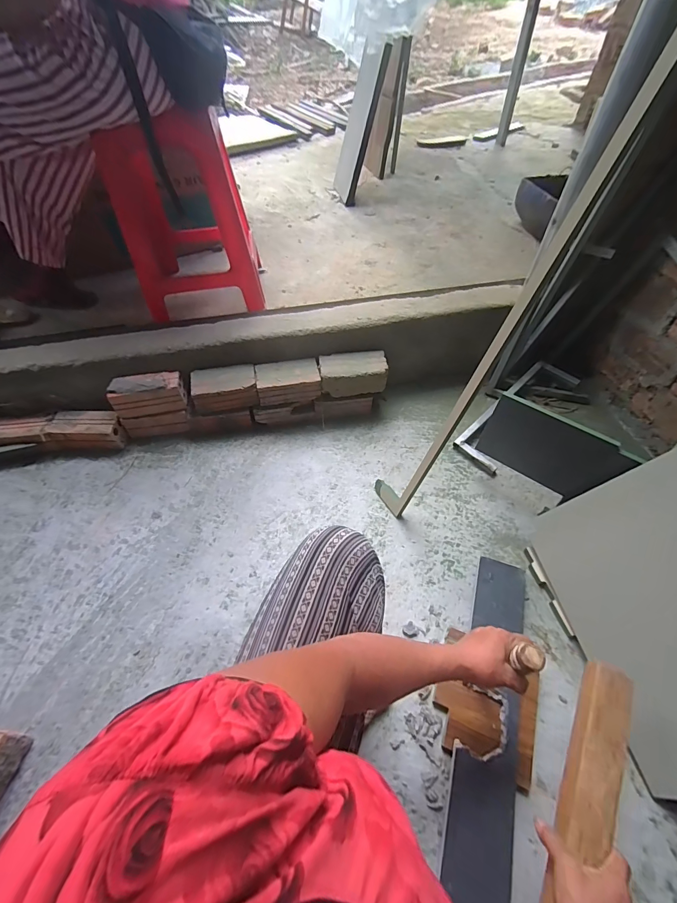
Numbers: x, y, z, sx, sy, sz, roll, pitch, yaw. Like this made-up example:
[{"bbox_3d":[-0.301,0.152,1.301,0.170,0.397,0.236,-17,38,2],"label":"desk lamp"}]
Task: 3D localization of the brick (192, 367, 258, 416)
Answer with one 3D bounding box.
[{"bbox_3d":[-0.310,-0.169,0.979,0.174,0.069,0.097,-8,56,-5],"label":"brick"}]

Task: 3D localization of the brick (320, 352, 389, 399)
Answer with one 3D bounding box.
[{"bbox_3d":[0.042,-0.221,1.014,0.186,0.070,0.097,-7,56,-5],"label":"brick"}]

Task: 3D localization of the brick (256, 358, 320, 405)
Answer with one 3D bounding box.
[{"bbox_3d":[-0.139,-0.192,0.992,0.170,0.065,0.092,-10,56,-7],"label":"brick"}]

